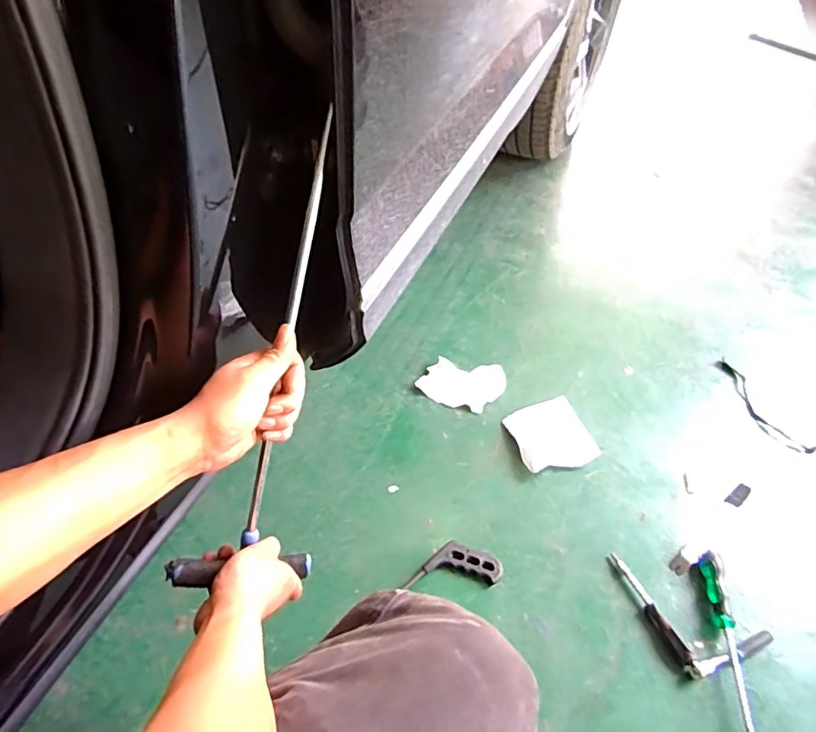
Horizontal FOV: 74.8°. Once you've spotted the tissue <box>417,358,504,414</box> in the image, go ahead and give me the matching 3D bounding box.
[{"bbox_3d":[0.110,0.034,1.080,0.164,0.020,0.117,14,51,9],"label":"tissue"}]

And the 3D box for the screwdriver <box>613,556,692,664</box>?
[{"bbox_3d":[0.369,0.368,0.819,0.018,0.027,0.173,-17,53,-15],"label":"screwdriver"}]

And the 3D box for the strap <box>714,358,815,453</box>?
[{"bbox_3d":[0.704,0.081,1.075,0.073,0.006,0.242,-19,54,-17],"label":"strap"}]

